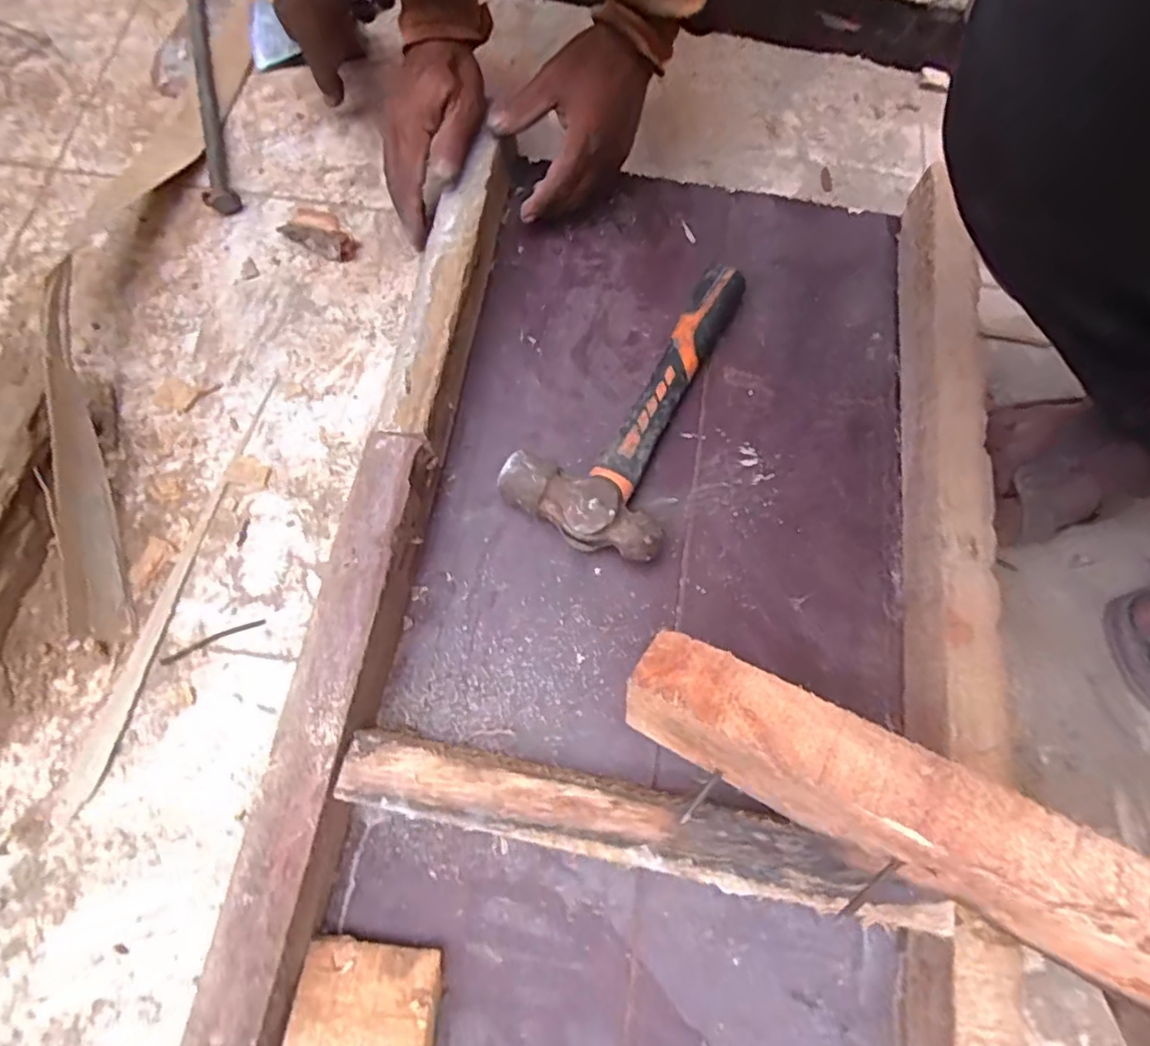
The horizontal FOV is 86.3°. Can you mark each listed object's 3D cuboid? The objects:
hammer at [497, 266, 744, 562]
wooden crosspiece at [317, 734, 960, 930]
[{"bbox_3d":[0.054,-0.098,0.459,0.119,0.038,0.260,26,73,9],"label":"hammer"},{"bbox_3d":[0.032,0.166,0.339,0.324,0.018,0.038,12,73,2],"label":"wooden crosspiece"}]

